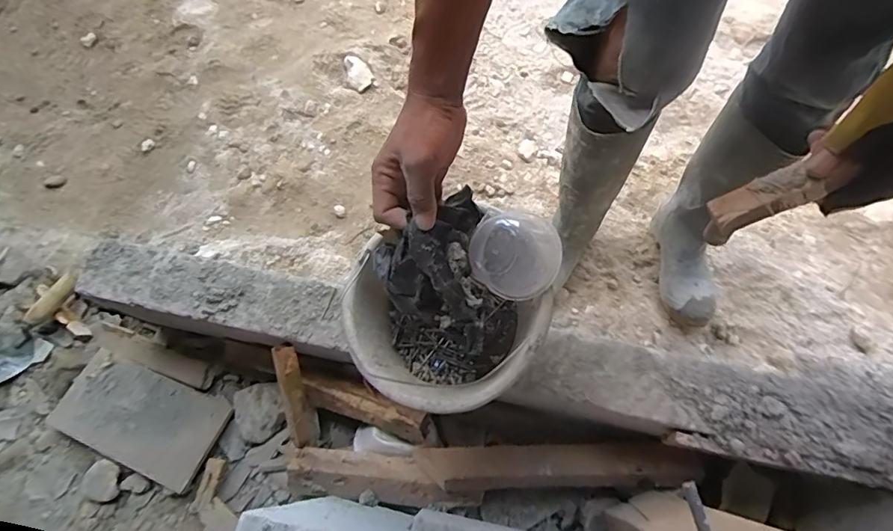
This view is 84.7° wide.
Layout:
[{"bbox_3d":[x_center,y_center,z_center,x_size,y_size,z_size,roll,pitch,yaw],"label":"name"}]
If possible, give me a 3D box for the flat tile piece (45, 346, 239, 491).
[{"bbox_3d":[-0.574,0.276,0.908,0.314,0.021,0.154,18,63,13],"label":"flat tile piece"}]

